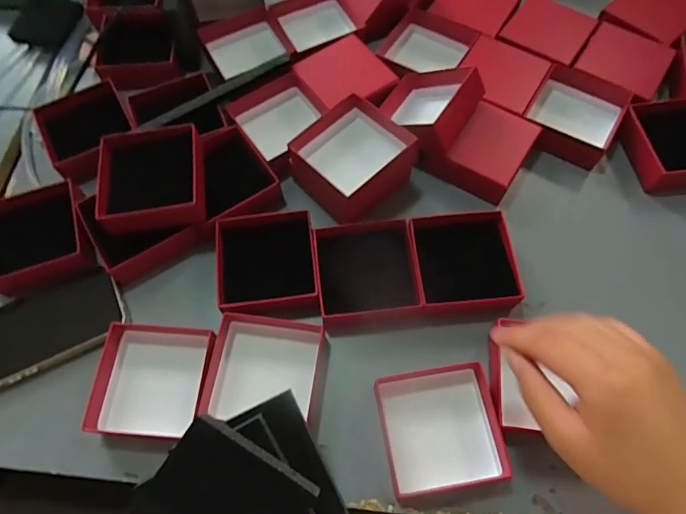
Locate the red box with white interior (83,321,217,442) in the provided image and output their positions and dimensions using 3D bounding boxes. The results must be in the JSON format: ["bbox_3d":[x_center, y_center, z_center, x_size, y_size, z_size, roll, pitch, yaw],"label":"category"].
[{"bbox_3d":[-0.155,0.103,0.389,0.089,0.035,0.086,5,66,3],"label":"red box with white interior"}]

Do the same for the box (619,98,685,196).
[{"bbox_3d":[0.340,-0.114,0.481,0.094,0.036,0.097,-8,65,-3],"label":"box"}]

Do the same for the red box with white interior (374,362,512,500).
[{"bbox_3d":[0.076,0.135,0.372,0.088,0.033,0.088,-9,66,-3],"label":"red box with white interior"}]

